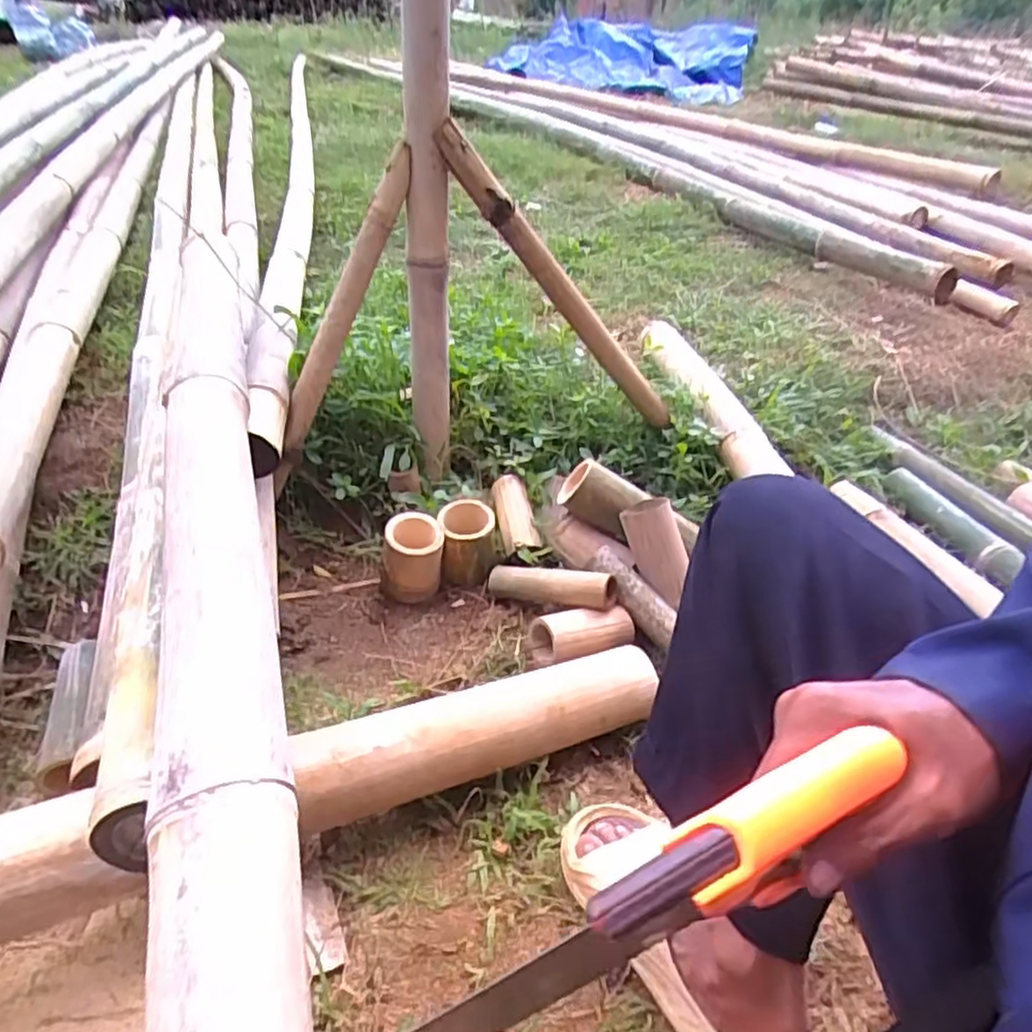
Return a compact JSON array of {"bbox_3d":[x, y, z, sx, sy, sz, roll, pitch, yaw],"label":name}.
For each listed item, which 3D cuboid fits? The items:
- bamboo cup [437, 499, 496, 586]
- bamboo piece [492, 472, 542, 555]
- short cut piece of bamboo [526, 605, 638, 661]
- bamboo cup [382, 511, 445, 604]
[{"bbox_3d":[-0.071,0.038,0.992,0.079,0.096,0.093,1,37,-4],"label":"bamboo cup"},{"bbox_3d":[-0.003,0.001,1.052,0.061,0.063,0.143,-7,55,-14],"label":"bamboo piece"},{"bbox_3d":[0.088,0.151,0.880,0.133,0.045,0.058,-7,38,-15],"label":"short cut piece of bamboo"},{"bbox_3d":[-0.143,0.060,0.943,0.086,0.114,0.071,2,37,-3],"label":"bamboo cup"}]

